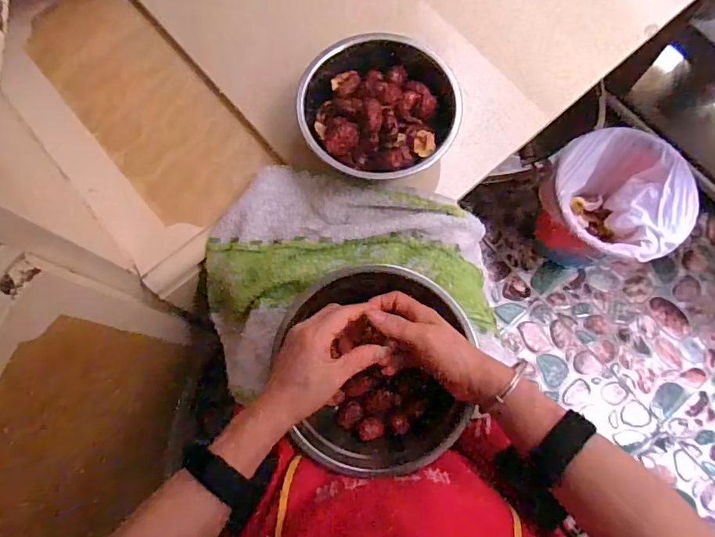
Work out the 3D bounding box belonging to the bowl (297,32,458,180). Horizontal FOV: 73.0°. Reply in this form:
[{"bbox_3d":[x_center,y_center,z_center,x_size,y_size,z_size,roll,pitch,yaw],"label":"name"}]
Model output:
[{"bbox_3d":[0.023,-0.163,0.510,0.159,0.061,0.144,16,76,4],"label":"bowl"}]

